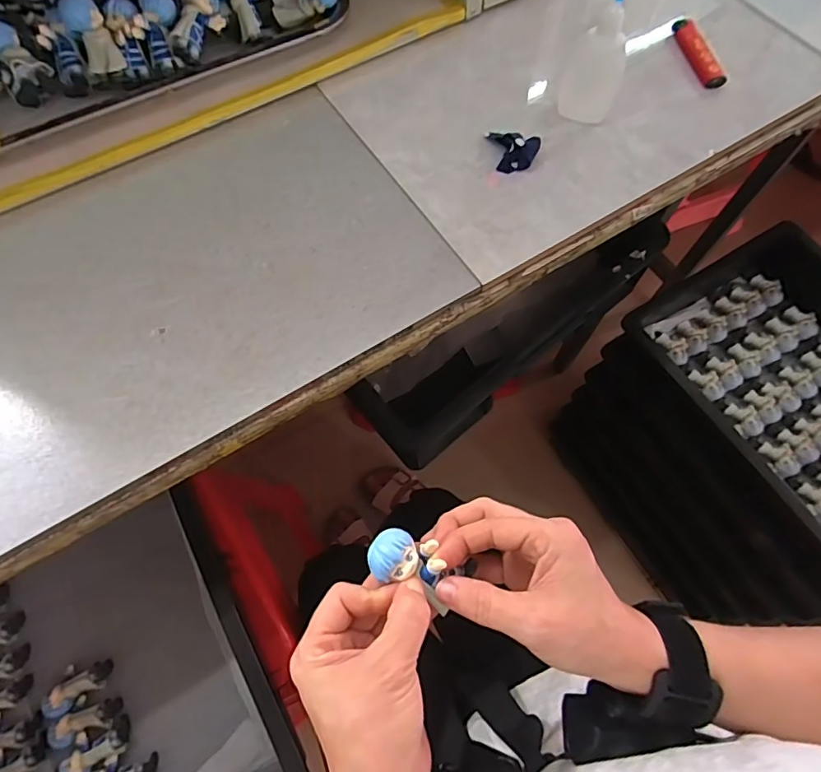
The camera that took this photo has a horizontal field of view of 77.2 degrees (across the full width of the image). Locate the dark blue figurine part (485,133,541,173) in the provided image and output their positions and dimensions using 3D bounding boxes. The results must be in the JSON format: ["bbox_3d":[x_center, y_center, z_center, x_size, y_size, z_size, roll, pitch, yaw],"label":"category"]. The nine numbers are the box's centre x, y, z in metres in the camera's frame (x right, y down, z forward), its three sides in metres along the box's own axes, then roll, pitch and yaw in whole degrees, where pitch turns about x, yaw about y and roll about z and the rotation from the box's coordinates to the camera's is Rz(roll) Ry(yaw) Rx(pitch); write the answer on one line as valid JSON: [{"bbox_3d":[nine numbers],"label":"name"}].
[{"bbox_3d":[0.079,-0.192,0.414,0.045,0.020,0.031,25,69,11],"label":"dark blue figurine part"}]

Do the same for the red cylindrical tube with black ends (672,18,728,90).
[{"bbox_3d":[0.259,-0.297,0.462,0.021,0.015,0.077,-15,67,-6],"label":"red cylindrical tube with black ends"}]

